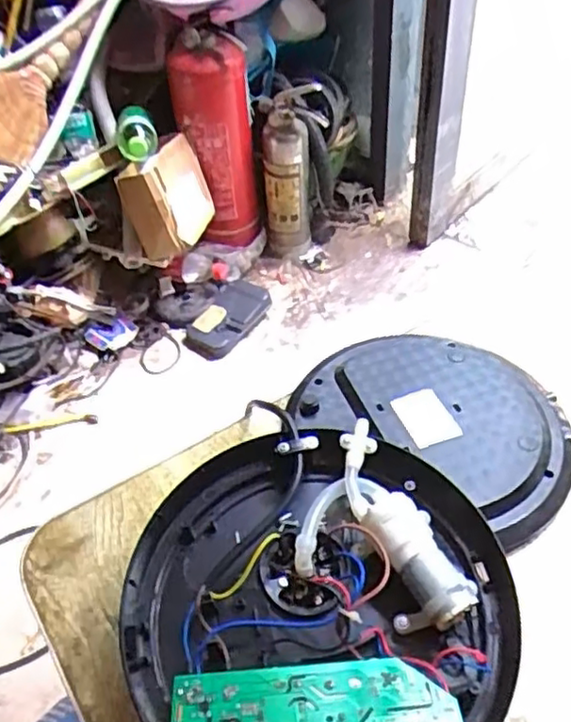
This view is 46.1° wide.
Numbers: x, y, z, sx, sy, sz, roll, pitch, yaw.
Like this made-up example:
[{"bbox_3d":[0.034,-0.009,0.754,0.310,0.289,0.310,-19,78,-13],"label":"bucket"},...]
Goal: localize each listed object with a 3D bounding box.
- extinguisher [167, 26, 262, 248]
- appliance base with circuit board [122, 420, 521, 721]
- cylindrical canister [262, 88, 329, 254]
[{"bbox_3d":[-0.132,-0.408,1.280,0.140,0.381,0.141,-7,46,-2],"label":"extinguisher"},{"bbox_3d":[0.020,0.143,0.392,0.210,0.064,0.213,-2,44,2],"label":"appliance base with circuit board"},{"bbox_3d":[0.014,-0.348,1.329,0.116,0.355,0.093,-6,46,0],"label":"cylindrical canister"}]

